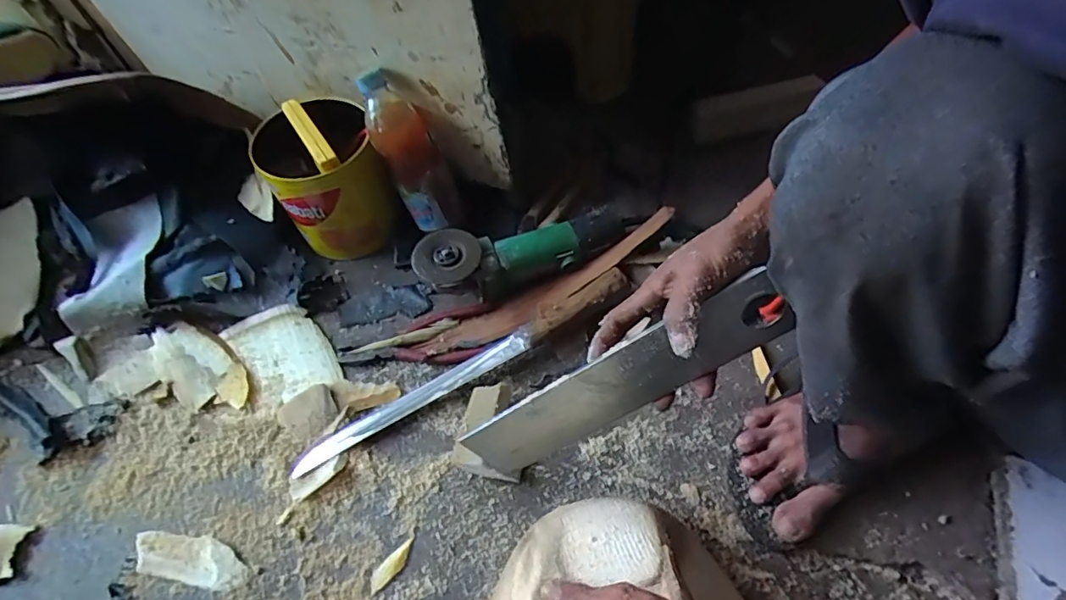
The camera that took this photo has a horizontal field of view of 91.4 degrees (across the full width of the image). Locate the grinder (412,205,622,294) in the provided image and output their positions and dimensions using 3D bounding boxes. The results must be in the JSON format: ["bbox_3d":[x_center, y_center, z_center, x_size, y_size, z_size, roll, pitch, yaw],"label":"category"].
[{"bbox_3d":[-0.013,-0.064,0.663,0.264,0.084,0.076,-20,60,-7],"label":"grinder"}]

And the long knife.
[{"bbox_3d":[-0.076,0.078,0.610,0.432,0.041,0.035,-29,61,-12],"label":"long knife"}]

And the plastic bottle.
[{"bbox_3d":[-0.152,-0.180,0.653,0.071,0.204,0.058,-36,34,-16],"label":"plastic bottle"}]

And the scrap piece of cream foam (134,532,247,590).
[{"bbox_3d":[-0.348,0.263,0.530,0.122,0.009,0.042,7,60,9],"label":"scrap piece of cream foam"}]

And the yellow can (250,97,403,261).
[{"bbox_3d":[-0.270,-0.160,0.701,0.138,0.177,0.141,-2,59,4],"label":"yellow can"}]

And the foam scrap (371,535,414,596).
[{"bbox_3d":[-0.140,0.263,0.516,0.057,0.004,0.018,-41,64,-19],"label":"foam scrap"}]

